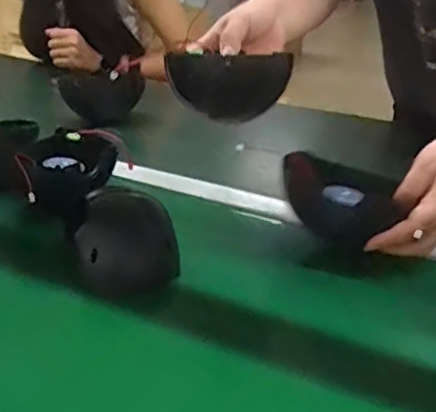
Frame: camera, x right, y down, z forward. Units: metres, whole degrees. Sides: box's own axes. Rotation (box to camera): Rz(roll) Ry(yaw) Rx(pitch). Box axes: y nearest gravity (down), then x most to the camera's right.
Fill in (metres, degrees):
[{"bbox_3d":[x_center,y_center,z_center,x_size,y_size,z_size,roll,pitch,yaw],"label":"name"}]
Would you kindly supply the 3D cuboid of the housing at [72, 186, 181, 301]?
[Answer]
[{"bbox_3d":[-0.079,0.030,0.556,0.085,0.060,0.103,-2,25,-7],"label":"housing"}]

